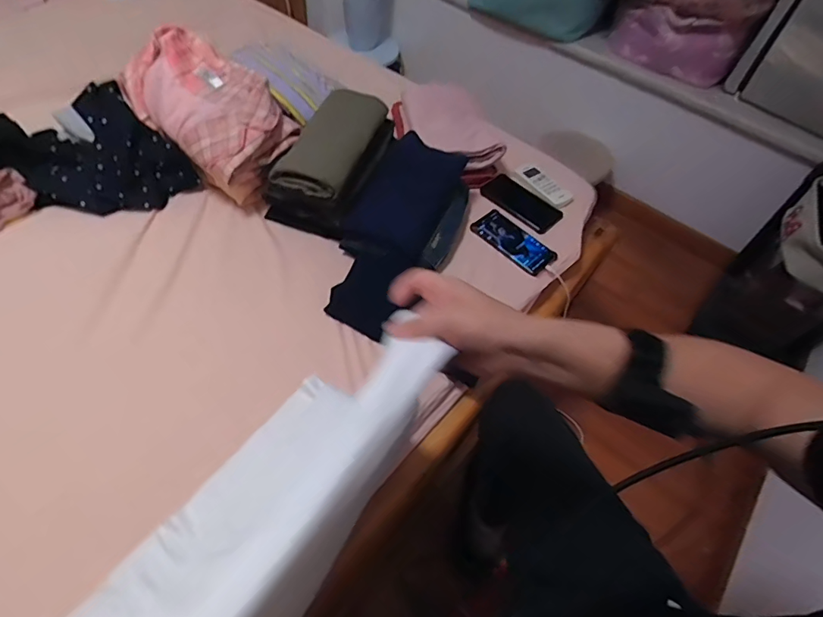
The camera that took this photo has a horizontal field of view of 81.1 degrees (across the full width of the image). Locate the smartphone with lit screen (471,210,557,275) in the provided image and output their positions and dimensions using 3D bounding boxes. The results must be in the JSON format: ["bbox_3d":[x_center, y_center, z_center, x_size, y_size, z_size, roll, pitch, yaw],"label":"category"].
[{"bbox_3d":[0.199,-0.135,0.942,0.079,0.008,0.169,-34,64,-26],"label":"smartphone with lit screen"}]

